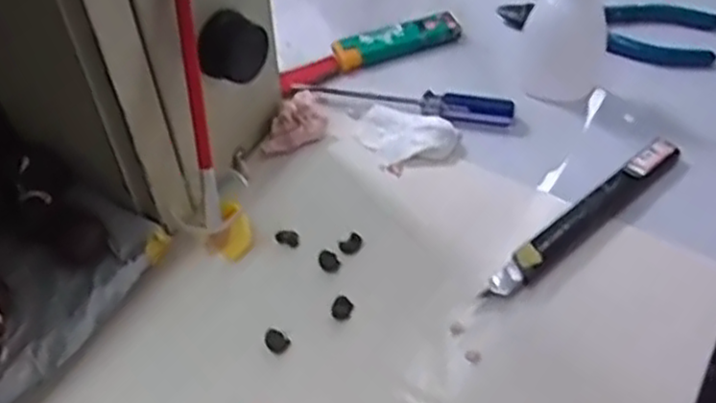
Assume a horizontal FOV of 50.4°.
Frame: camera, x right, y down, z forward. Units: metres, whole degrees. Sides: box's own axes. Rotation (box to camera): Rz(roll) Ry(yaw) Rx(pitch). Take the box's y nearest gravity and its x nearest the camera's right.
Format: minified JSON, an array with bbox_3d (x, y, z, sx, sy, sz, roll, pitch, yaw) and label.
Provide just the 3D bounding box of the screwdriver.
[{"bbox_3d":[0.025,-0.060,0.423,0.122,0.016,0.010,12,51,12],"label":"screwdriver"}]

